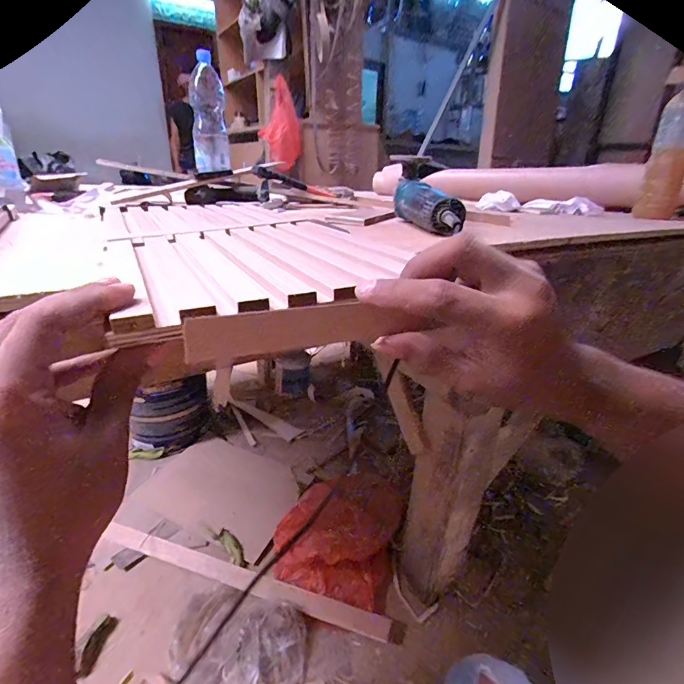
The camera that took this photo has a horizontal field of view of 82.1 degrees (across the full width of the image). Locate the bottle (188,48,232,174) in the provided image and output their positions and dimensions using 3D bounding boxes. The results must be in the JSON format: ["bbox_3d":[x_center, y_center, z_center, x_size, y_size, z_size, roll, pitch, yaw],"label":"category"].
[{"bbox_3d":[-0.341,-0.582,1.005,0.085,0.262,0.070,-5,25,-16],"label":"bottle"}]

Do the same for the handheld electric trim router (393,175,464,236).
[{"bbox_3d":[0.138,-0.213,0.623,0.063,0.067,0.279,-1,24,-7],"label":"handheld electric trim router"}]

